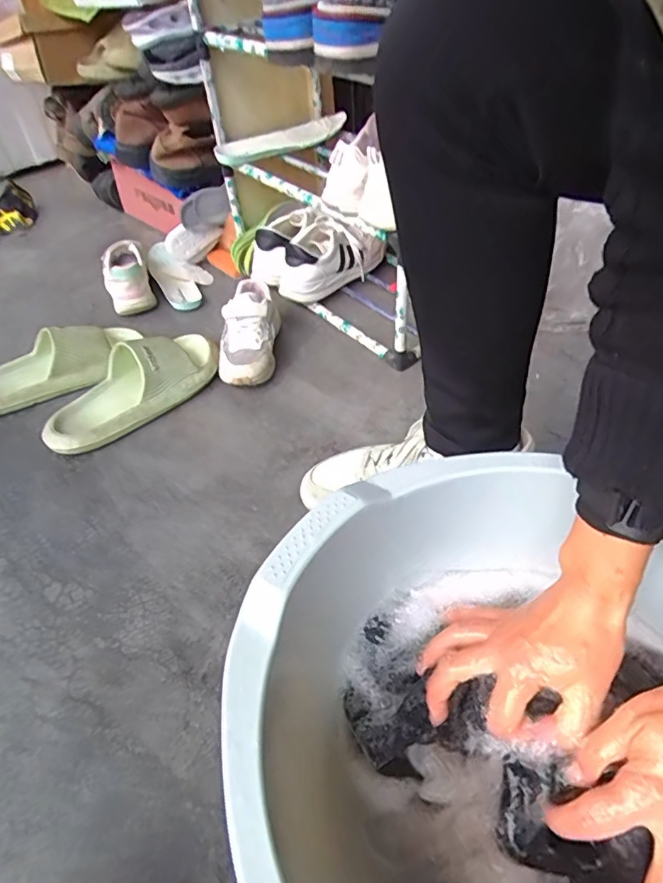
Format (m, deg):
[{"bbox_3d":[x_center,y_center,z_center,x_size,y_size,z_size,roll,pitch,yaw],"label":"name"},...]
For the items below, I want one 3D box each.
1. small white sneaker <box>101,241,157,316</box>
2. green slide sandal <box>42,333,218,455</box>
[{"bbox_3d":[-0.355,-0.283,0.934,0.079,0.078,0.114,-16,46,-10],"label":"small white sneaker"},{"bbox_3d":[-0.272,-0.081,0.750,0.102,0.073,0.269,30,55,30],"label":"green slide sandal"}]

